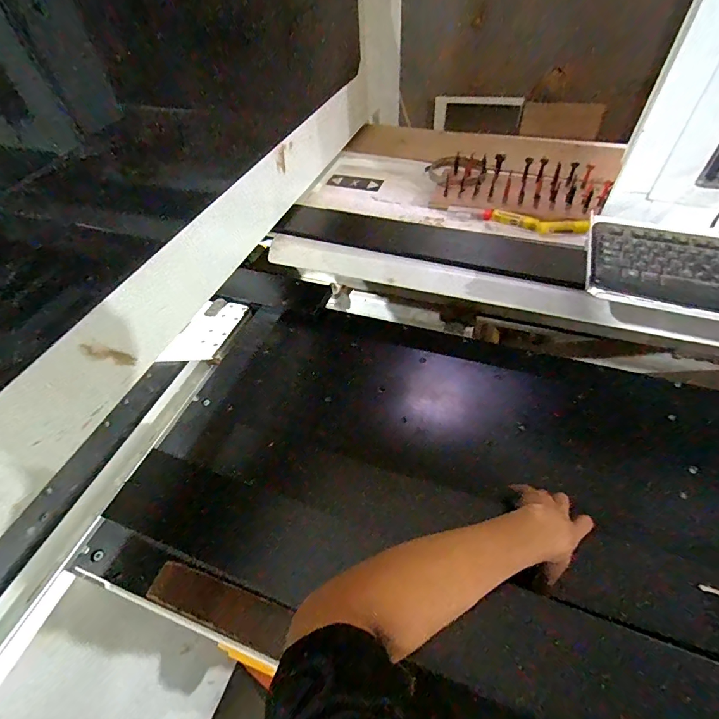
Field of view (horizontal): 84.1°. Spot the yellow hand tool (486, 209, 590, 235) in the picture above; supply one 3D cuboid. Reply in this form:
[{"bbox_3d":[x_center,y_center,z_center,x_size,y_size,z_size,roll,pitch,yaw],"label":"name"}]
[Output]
[{"bbox_3d":[0.354,-0.277,0.811,0.198,0.033,0.026,13,52,14],"label":"yellow hand tool"}]

